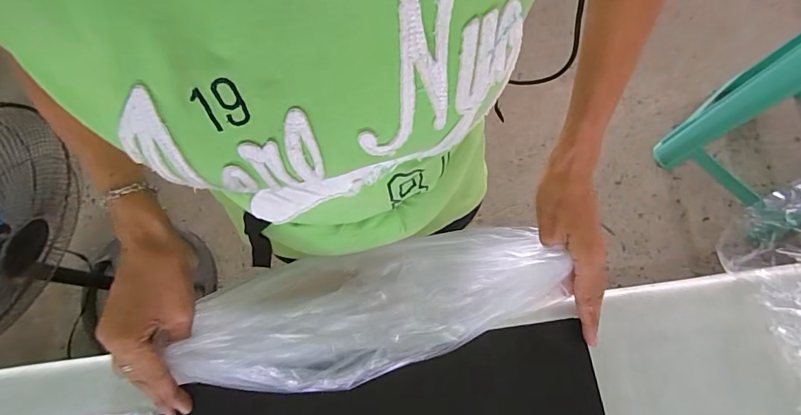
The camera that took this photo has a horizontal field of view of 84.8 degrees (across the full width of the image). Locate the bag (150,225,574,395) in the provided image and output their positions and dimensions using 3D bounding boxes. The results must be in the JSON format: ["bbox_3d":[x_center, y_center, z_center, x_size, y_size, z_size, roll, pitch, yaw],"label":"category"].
[{"bbox_3d":[-0.024,0.088,0.410,0.318,0.099,0.120,-13,72,-7],"label":"bag"}]

